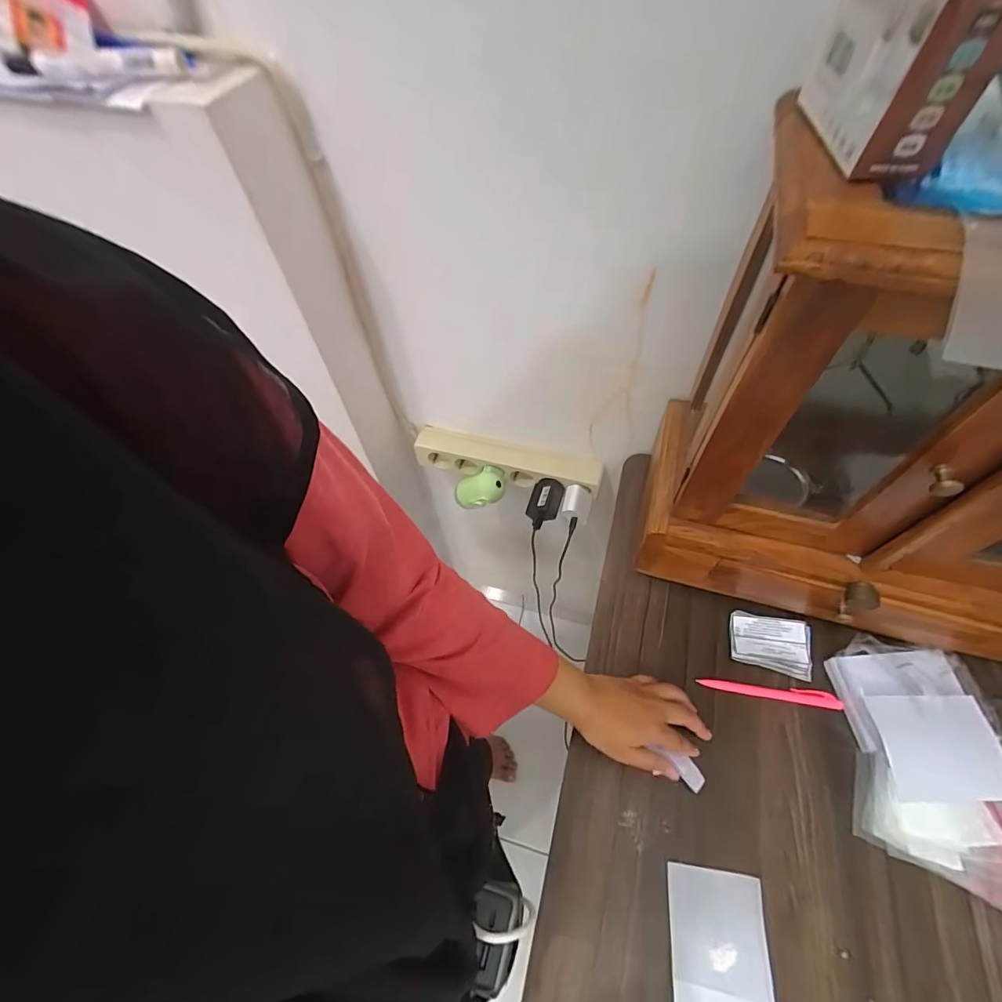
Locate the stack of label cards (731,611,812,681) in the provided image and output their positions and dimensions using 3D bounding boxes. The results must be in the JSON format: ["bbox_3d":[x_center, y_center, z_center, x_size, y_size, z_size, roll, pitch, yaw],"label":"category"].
[{"bbox_3d":[0.284,0.149,0.491,0.077,0.012,0.057,10,57,9],"label":"stack of label cards"}]

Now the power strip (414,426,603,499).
[{"bbox_3d":[0.010,-0.061,0.724,0.283,0.055,0.050,12,59,11],"label":"power strip"}]

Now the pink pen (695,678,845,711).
[{"bbox_3d":[0.270,0.194,0.472,0.132,0.007,0.015,6,56,6],"label":"pink pen"}]

